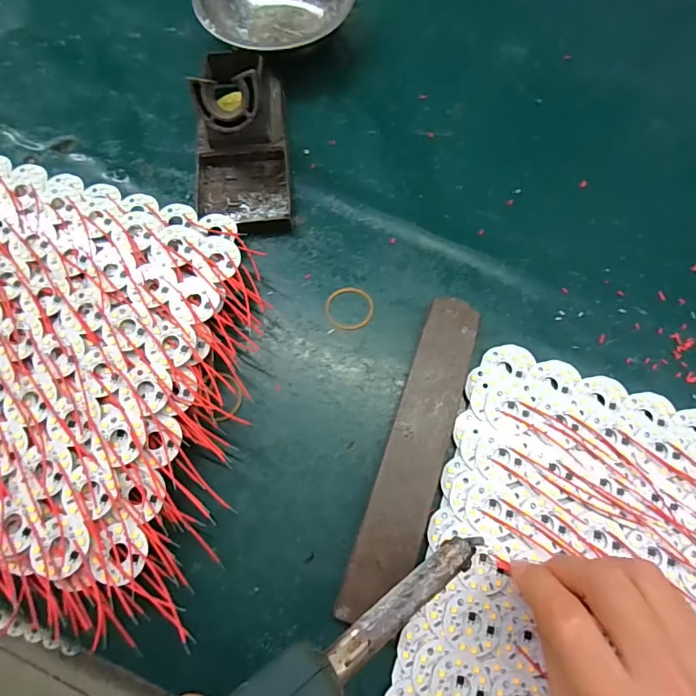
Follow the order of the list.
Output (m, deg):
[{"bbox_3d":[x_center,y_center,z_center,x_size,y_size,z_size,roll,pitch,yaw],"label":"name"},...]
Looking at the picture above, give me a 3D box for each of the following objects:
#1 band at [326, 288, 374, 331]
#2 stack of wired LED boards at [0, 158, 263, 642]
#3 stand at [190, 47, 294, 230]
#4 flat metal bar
[{"bbox_3d":[0.001,-0.029,0.319,0.033,0.004,0.031,-4,72,-1],"label":"band"},{"bbox_3d":[-0.192,0.001,0.288,0.262,0.031,0.253,14,72,5],"label":"stack of wired LED boards"},{"bbox_3d":[-0.082,-0.166,0.333,0.070,0.064,0.151,-5,72,-1],"label":"stand"},{"bbox_3d":[0.044,0.062,0.281,0.038,0.011,0.195,18,72,6],"label":"flat metal bar"}]

